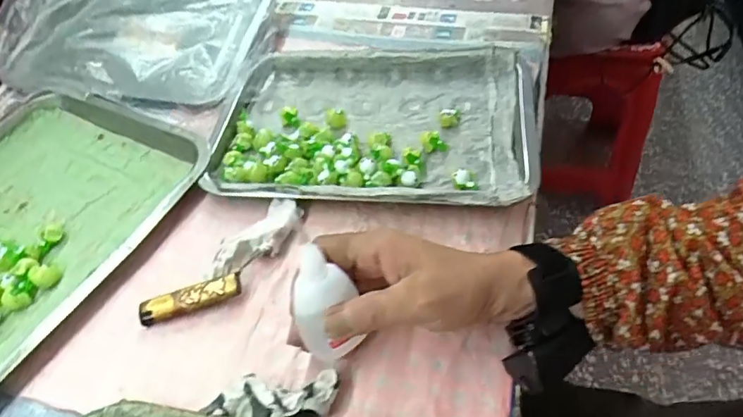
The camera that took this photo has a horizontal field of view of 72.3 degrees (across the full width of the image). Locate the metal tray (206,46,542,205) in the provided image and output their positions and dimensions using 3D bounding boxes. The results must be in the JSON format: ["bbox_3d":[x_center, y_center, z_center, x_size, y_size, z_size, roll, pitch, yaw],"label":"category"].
[{"bbox_3d":[0.001,-0.082,0.487,0.292,0.034,0.188,4,49,7],"label":"metal tray"}]

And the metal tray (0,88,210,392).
[{"bbox_3d":[-0.350,0.018,0.455,0.293,0.023,0.340,23,53,22],"label":"metal tray"}]

